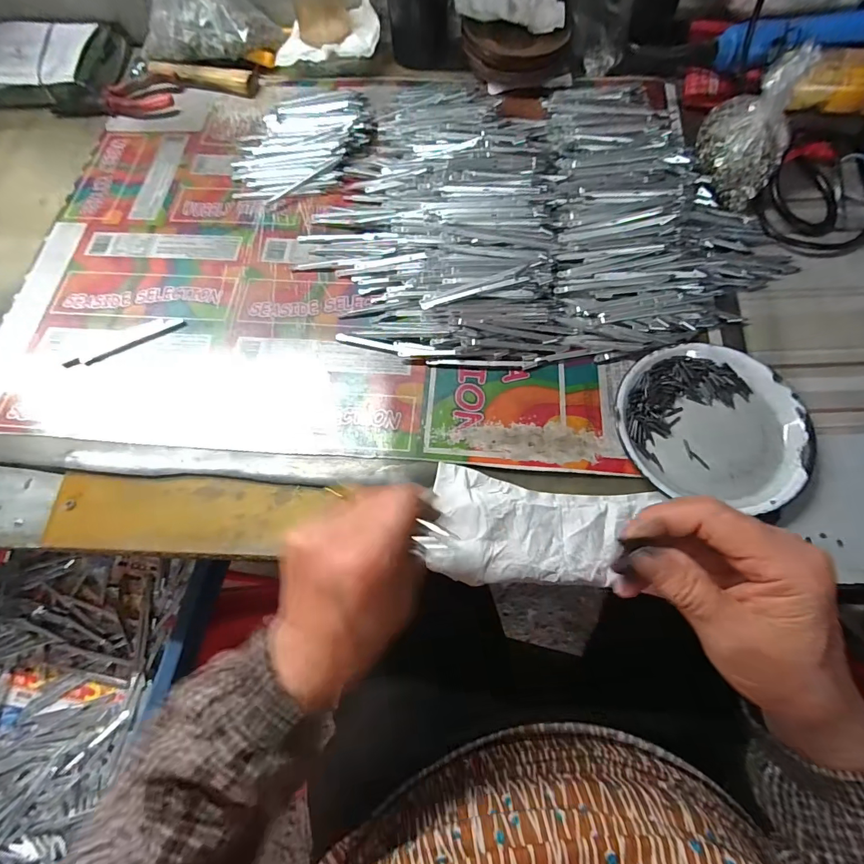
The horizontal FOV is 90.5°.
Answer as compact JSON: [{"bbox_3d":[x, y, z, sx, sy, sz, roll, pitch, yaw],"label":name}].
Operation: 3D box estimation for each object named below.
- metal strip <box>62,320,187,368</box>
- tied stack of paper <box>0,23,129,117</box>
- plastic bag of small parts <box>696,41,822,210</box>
[{"bbox_3d":[-0.272,-0.077,0.380,0.107,0.004,0.013,-23,70,-7],"label":"metal strip"},{"bbox_3d":[-0.479,-0.439,0.510,0.206,0.045,0.118,4,69,4],"label":"tied stack of paper"},{"bbox_3d":[0.290,-0.278,0.385,0.076,0.087,0.101,29,72,12],"label":"plastic bag of small parts"}]

